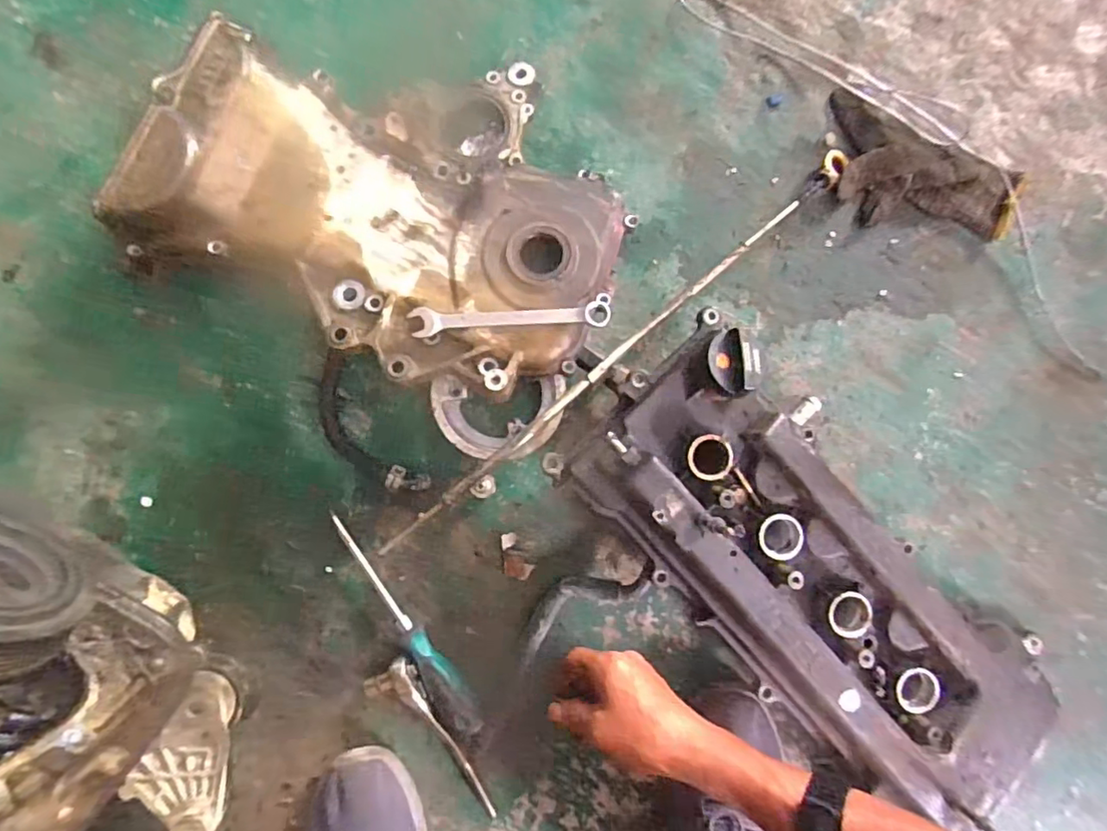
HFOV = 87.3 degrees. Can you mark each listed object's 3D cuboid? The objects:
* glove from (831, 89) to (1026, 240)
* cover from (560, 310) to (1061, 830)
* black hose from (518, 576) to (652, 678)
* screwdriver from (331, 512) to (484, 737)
[{"bbox_3d":[0.350,-0.229,0.555,0.194,0.029,0.105,27,87,0],"label":"glove"},{"bbox_3d":[0.223,0.136,0.498,0.195,0.112,0.443,-42,88,-4],"label":"cover"},{"bbox_3d":[0.016,0.178,0.531,0.140,0.024,0.048,-35,89,-2],"label":"black hose"},{"bbox_3d":[-0.136,0.192,0.526,0.024,0.031,0.228,-37,89,-2],"label":"screwdriver"}]

